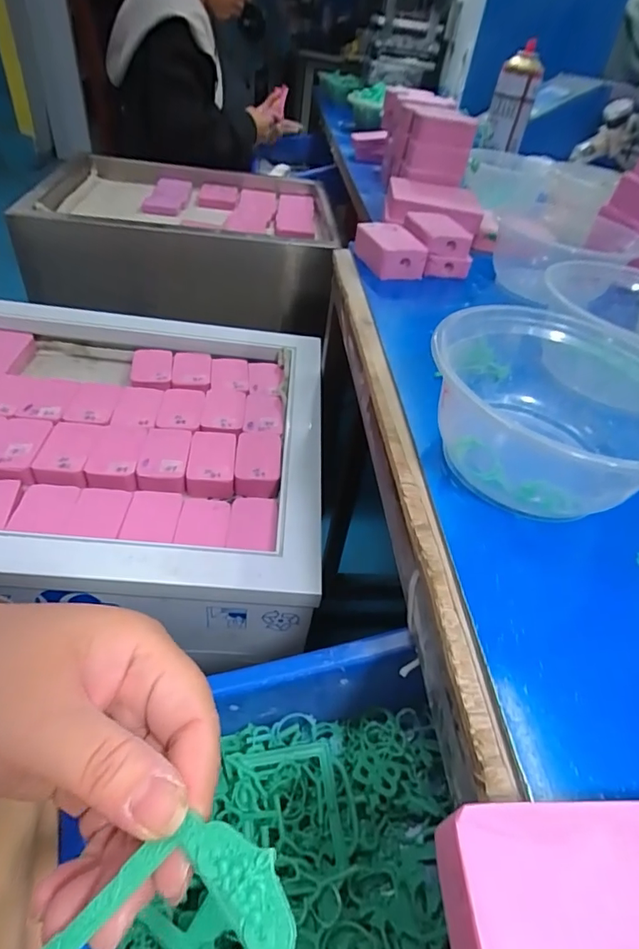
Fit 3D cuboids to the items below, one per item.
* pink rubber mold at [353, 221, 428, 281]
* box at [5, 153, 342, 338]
[{"bbox_3d":[0.065,-0.217,0.474,0.044,0.034,0.078,-8,46,-18],"label":"pink rubber mold"},{"bbox_3d":[-0.239,-0.444,0.912,0.528,0.142,0.379,1,44,-10],"label":"box"}]

